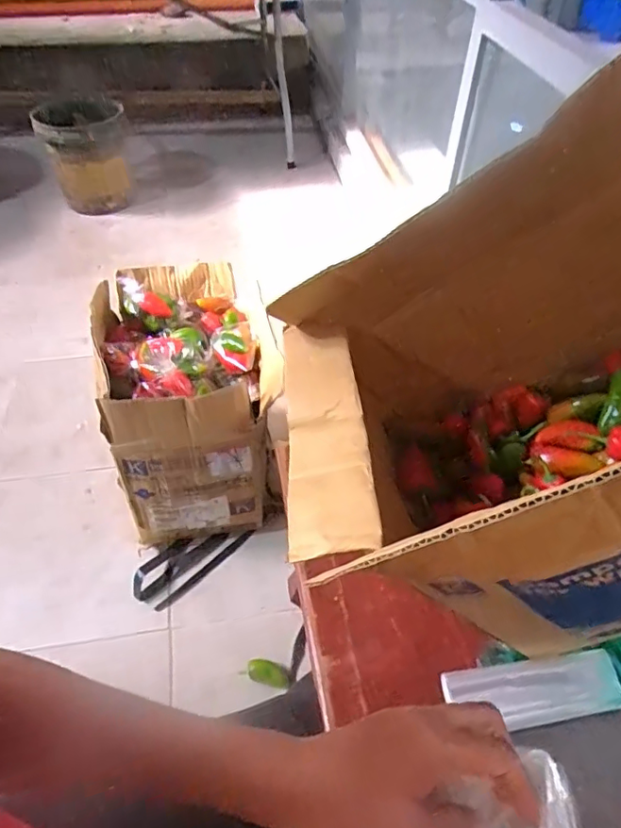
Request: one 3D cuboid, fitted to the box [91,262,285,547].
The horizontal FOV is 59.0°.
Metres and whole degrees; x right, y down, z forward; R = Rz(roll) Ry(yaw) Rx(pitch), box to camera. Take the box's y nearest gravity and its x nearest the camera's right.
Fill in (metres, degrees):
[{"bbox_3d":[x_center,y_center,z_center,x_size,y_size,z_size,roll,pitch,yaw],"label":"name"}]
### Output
[{"bbox_3d":[-0.239,-0.023,1.147,0.309,0.427,0.419,-11,49,-11],"label":"box"}]

